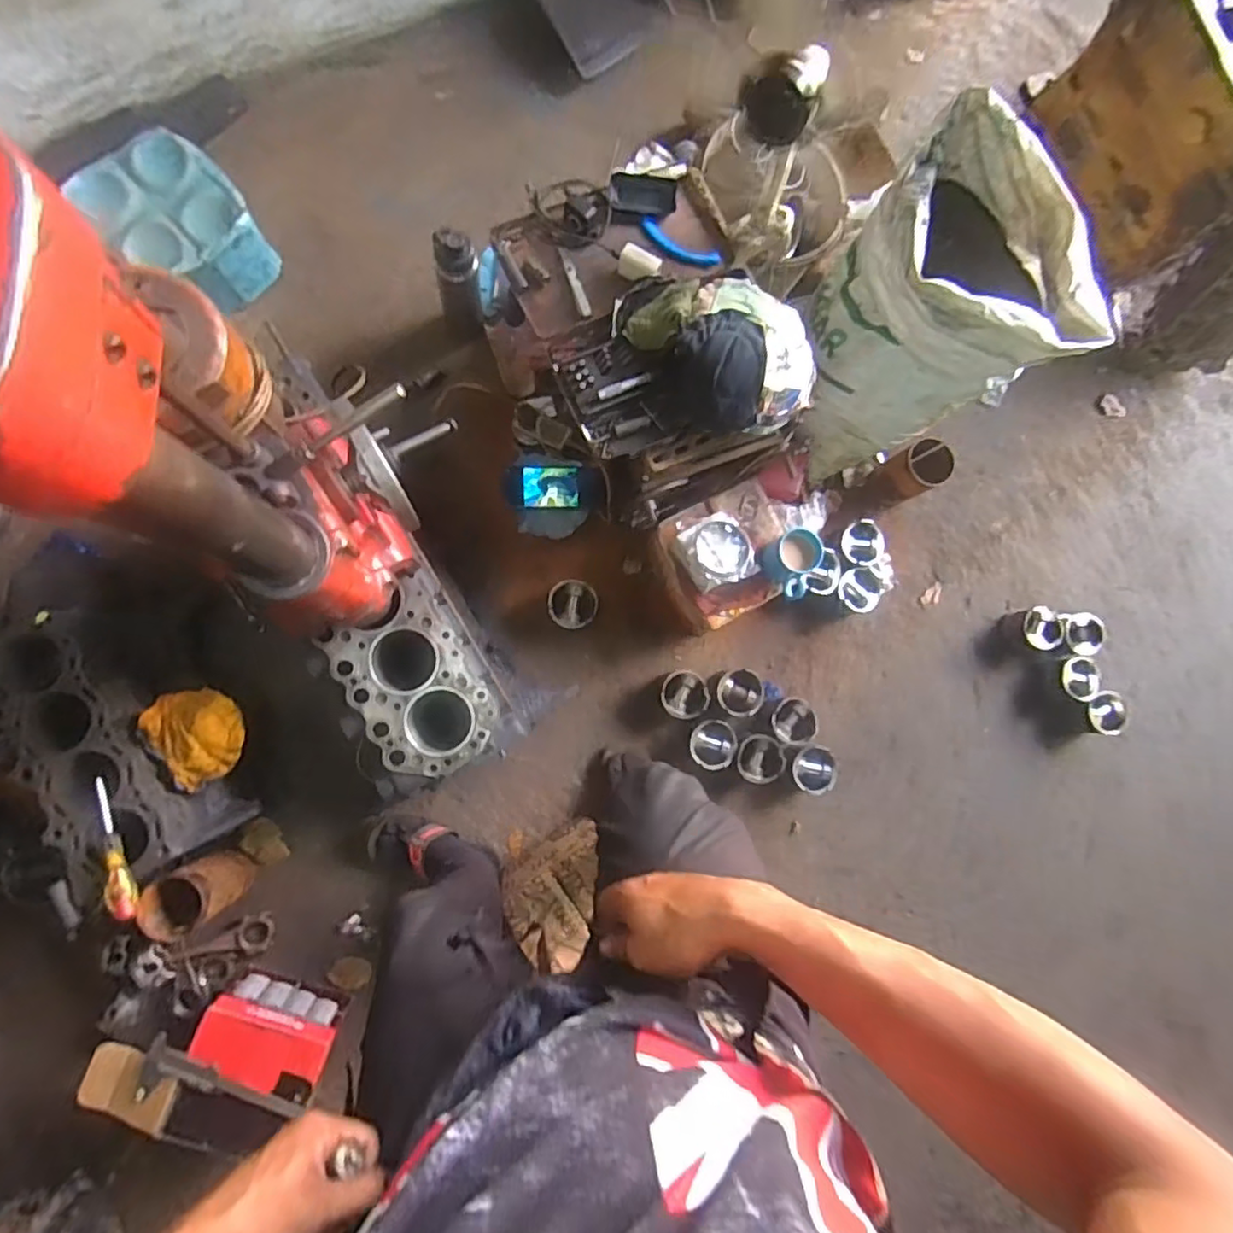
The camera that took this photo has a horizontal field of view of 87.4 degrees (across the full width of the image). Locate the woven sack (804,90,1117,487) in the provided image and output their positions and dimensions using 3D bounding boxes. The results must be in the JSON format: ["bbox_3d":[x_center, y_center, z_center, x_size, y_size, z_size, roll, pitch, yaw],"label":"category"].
[{"bbox_3d":[0.556,-0.561,1.177,0.354,0.472,0.394,-21,88,-10],"label":"woven sack"}]

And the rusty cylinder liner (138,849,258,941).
[{"bbox_3d":[-0.699,0.461,1.088,0.107,0.171,0.103,-29,90,-10],"label":"rusty cylinder liner"}]

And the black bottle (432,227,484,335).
[{"bbox_3d":[-0.293,-0.615,1.207,0.074,0.256,0.077,-10,87,-10],"label":"black bottle"}]

